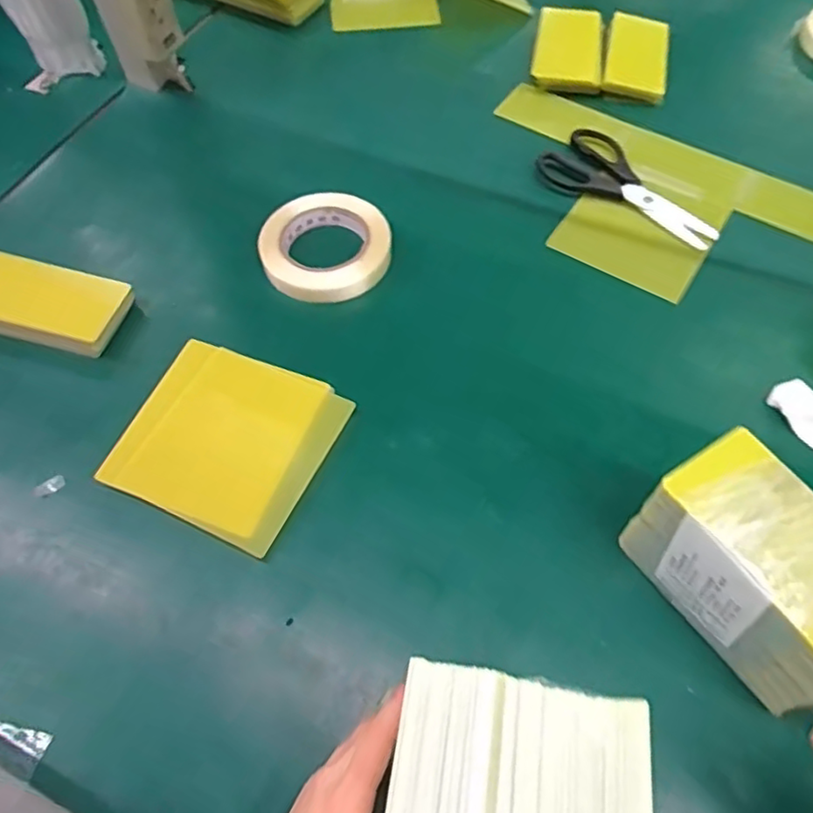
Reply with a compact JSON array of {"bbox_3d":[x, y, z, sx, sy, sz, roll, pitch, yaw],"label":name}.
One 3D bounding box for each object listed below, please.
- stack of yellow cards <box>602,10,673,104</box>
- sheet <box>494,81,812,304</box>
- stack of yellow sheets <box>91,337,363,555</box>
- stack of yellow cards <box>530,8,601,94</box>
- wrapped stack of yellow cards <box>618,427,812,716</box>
[{"bbox_3d":[0.268,-0.408,0.725,0.072,0.011,0.120,14,70,1],"label":"stack of yellow cards"},{"bbox_3d":[0.248,-0.204,0.630,0.401,0.011,0.203,31,68,17],"label":"sheet"},{"bbox_3d":[-0.140,0.024,0.492,0.154,0.006,0.143,22,63,12],"label":"stack of yellow sheets"},{"bbox_3d":[0.189,-0.421,0.734,0.079,0.026,0.131,7,60,5],"label":"stack of yellow cards"},{"bbox_3d":[0.215,0.106,0.389,0.070,0.108,0.138,-29,63,-15],"label":"wrapped stack of yellow cards"}]

